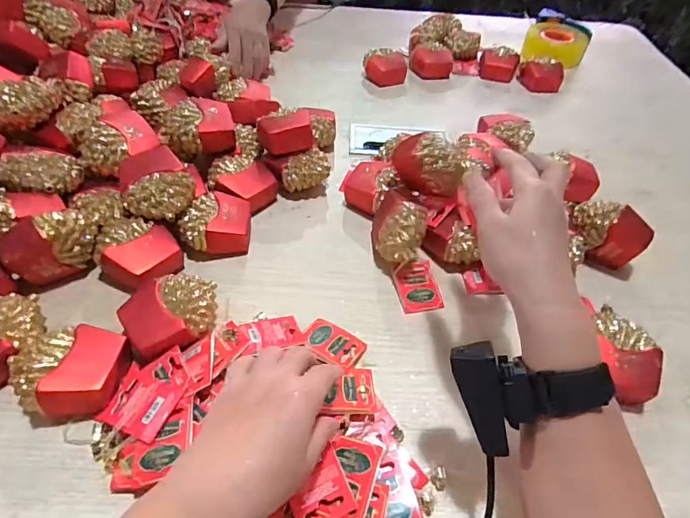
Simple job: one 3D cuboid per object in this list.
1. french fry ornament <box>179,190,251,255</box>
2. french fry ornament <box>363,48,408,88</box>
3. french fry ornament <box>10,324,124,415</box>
[{"bbox_3d":[-0.146,-0.037,0.492,0.071,0.048,0.073,5,48,-1],"label":"french fry ornament"},{"bbox_3d":[0.074,-0.354,0.794,0.079,0.051,0.062,4,48,-1],"label":"french fry ornament"},{"bbox_3d":[-0.234,0.097,0.363,0.082,0.048,0.075,6,48,1],"label":"french fry ornament"}]

